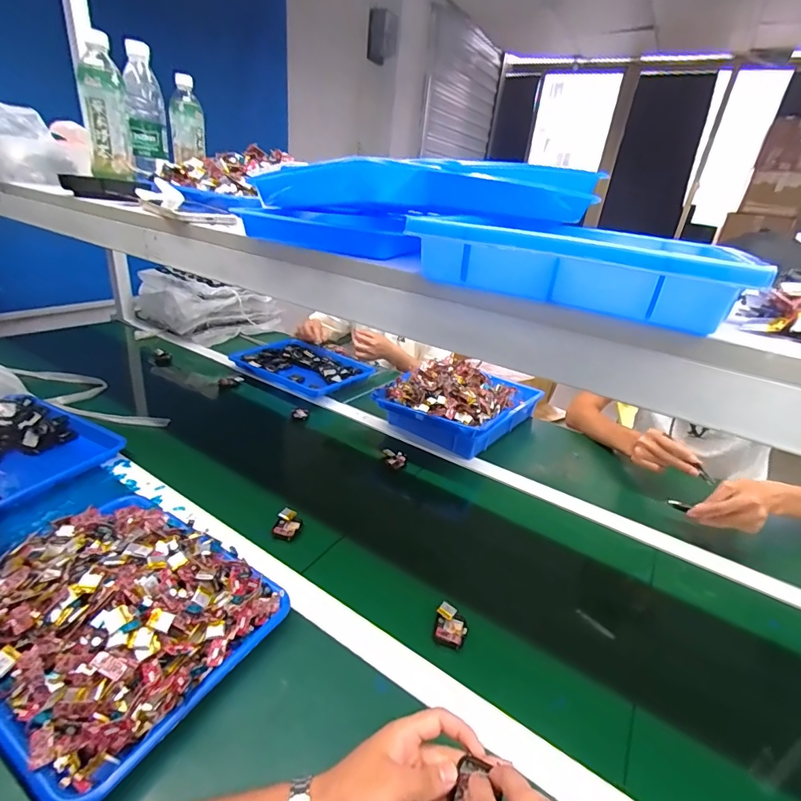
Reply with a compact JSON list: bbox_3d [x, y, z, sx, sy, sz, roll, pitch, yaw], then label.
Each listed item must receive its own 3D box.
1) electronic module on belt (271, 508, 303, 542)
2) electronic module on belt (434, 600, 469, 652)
[{"bbox_3d":[-0.170,0.188,0.669,0.034,0.023,0.046,11,26,8],"label":"electronic module on belt"},{"bbox_3d":[0.062,0.277,0.540,0.039,0.017,0.047,13,26,13],"label":"electronic module on belt"}]

